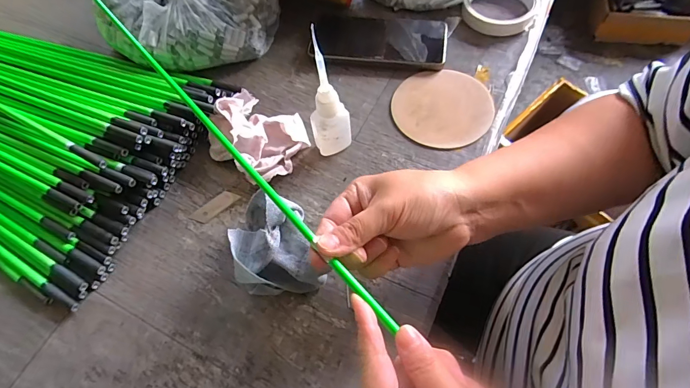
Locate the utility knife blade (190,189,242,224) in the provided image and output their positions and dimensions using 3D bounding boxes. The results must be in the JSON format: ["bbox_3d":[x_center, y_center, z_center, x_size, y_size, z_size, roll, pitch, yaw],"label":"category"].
[{"bbox_3d":[-0.130,0.012,0.370,0.049,0.004,0.018,-35,66,-14],"label":"utility knife blade"}]

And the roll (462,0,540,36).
[{"bbox_3d":[0.195,-0.234,0.463,0.082,0.025,0.083,26,67,16],"label":"roll"}]

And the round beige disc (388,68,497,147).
[{"bbox_3d":[0.108,-0.096,0.412,0.104,0.005,0.104,-1,63,2],"label":"round beige disc"}]

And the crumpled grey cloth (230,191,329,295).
[{"bbox_3d":[-0.064,0.042,0.323,0.066,0.049,0.100,-21,64,-7],"label":"crumpled grey cloth"}]

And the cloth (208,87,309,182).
[{"bbox_3d":[-0.090,-0.061,0.382,0.095,0.043,0.090,27,67,16],"label":"cloth"}]

